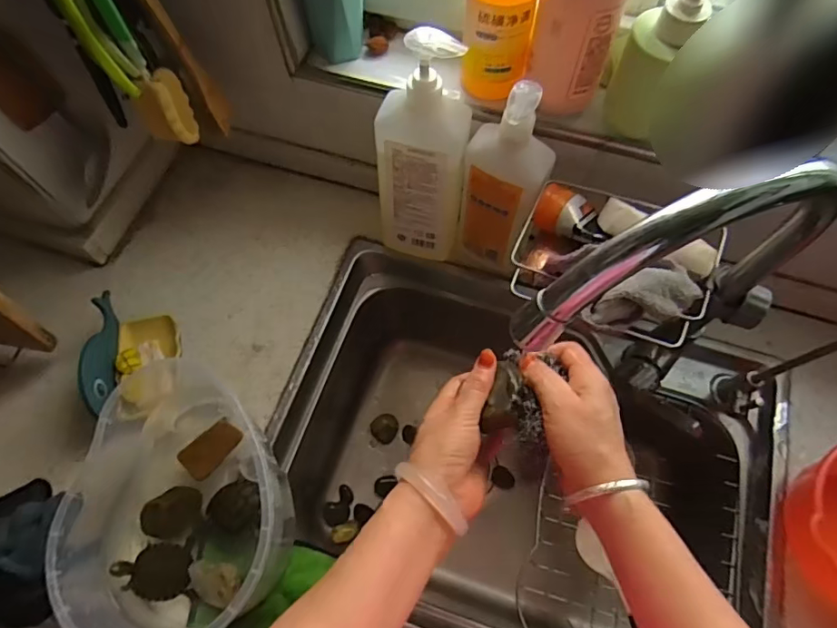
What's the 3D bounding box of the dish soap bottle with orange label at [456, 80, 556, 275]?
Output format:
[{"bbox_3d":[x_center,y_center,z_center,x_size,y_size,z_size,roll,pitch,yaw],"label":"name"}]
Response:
[{"bbox_3d":[0.090,-0.136,0.563,0.088,0.252,0.056,28,69,12],"label":"dish soap bottle with orange label"}]

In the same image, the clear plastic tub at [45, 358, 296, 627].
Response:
[{"bbox_3d":[-0.233,0.167,0.515,0.193,0.108,0.286,-9,67,-3],"label":"clear plastic tub"}]

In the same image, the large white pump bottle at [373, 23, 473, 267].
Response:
[{"bbox_3d":[0.003,-0.159,0.568,0.093,0.289,0.063,9,67,4],"label":"large white pump bottle"}]

